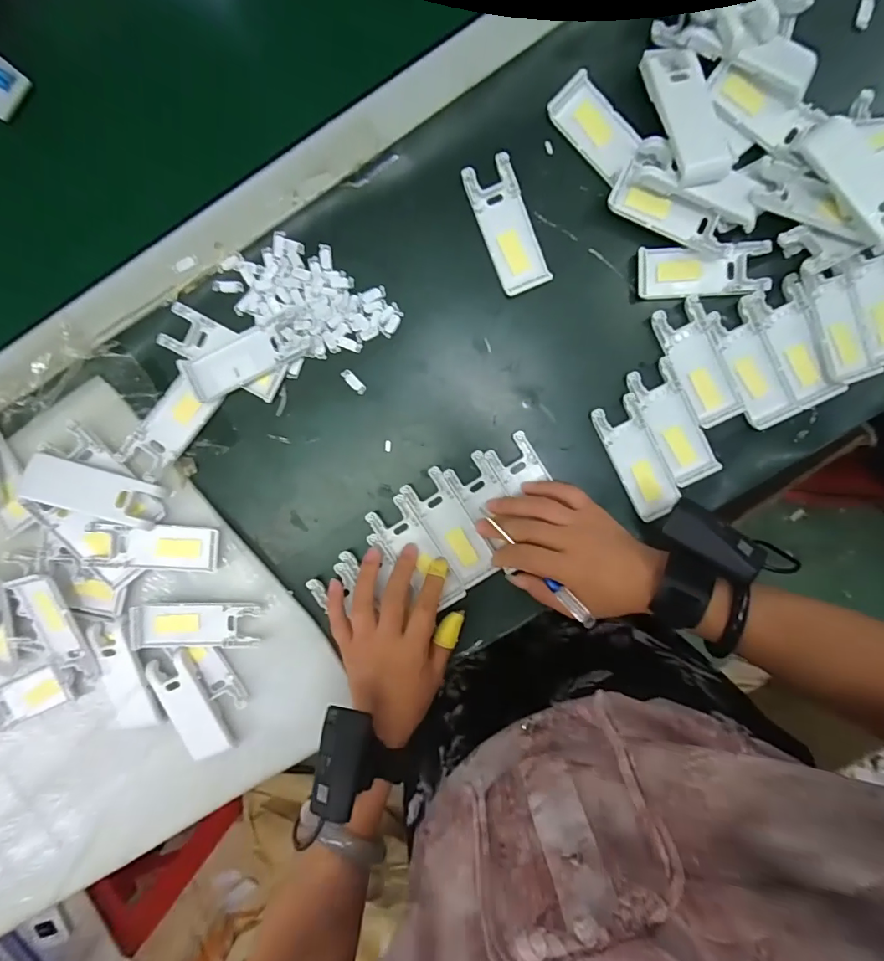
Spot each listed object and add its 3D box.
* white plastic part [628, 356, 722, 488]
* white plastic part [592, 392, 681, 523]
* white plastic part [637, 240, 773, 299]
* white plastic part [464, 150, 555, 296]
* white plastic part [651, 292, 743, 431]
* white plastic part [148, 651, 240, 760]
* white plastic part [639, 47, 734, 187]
[{"bbox_3d":[0.198,-0.049,0.409,0.039,0.008,0.105,-26,95,3],"label":"white plastic part"},{"bbox_3d":[0.168,-0.019,0.411,0.040,0.008,0.102,-27,95,3],"label":"white plastic part"},{"bbox_3d":[0.215,-0.174,0.397,0.103,0.008,0.041,-2,96,1],"label":"white plastic part"},{"bbox_3d":[0.055,-0.210,0.400,0.040,0.008,0.106,-22,95,3],"label":"white plastic part"},{"bbox_3d":[0.216,-0.098,0.406,0.039,0.007,0.105,-27,95,3],"label":"white plastic part"},{"bbox_3d":[-0.221,0.200,0.424,0.039,0.006,0.098,-27,95,3],"label":"white plastic part"},{"bbox_3d":[0.186,-0.278,0.364,0.040,0.011,0.107,-18,85,0],"label":"white plastic part"}]

